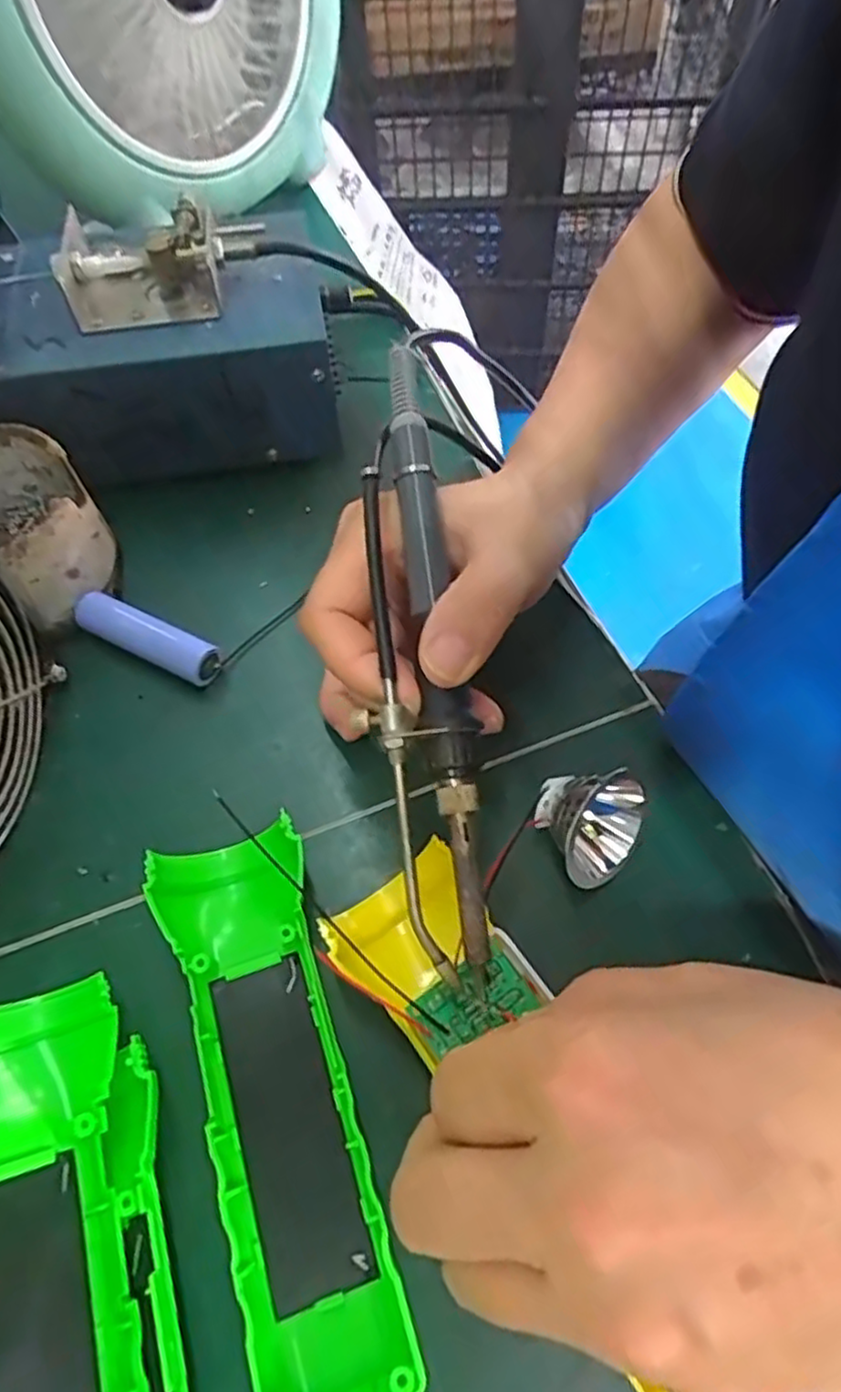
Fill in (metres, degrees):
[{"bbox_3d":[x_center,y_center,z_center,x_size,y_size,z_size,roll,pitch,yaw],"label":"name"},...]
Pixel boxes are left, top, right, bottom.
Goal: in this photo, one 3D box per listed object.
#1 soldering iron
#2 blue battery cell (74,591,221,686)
[{"bbox_3d":[-0.001,-0.013,0.234,0.025,0.022,0.204,-6,78,-4],"label":"soldering iron"},{"bbox_3d":[-0.117,-0.025,0.314,0.065,0.015,0.018,24,62,14],"label":"blue battery cell"}]

